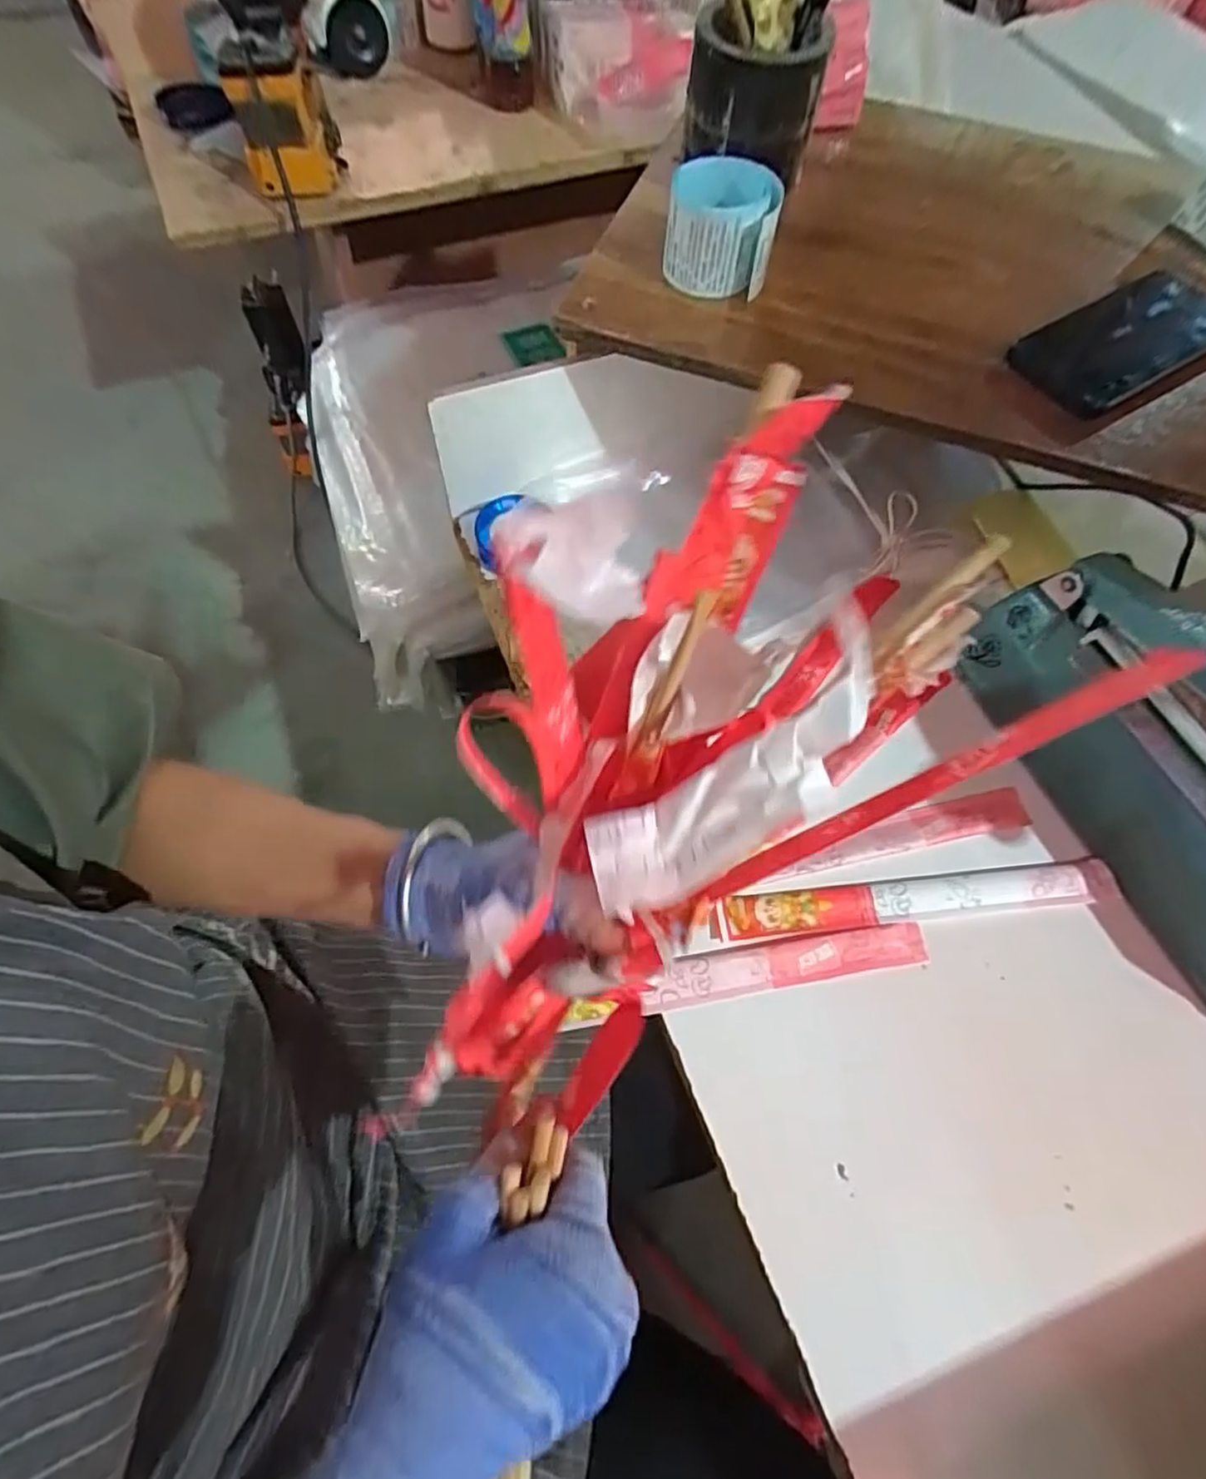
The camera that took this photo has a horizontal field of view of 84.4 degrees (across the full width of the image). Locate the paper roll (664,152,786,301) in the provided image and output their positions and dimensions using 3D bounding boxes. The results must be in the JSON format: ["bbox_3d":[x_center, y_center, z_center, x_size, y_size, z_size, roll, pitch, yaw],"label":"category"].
[{"bbox_3d":[0.081,-0.358,0.465,0.074,0.054,0.069,7,65,1],"label":"paper roll"}]

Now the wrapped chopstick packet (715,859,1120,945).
[{"bbox_3d":[0.214,0.108,0.448,0.275,0.008,0.028,-5,65,-4],"label":"wrapped chopstick packet"}]

